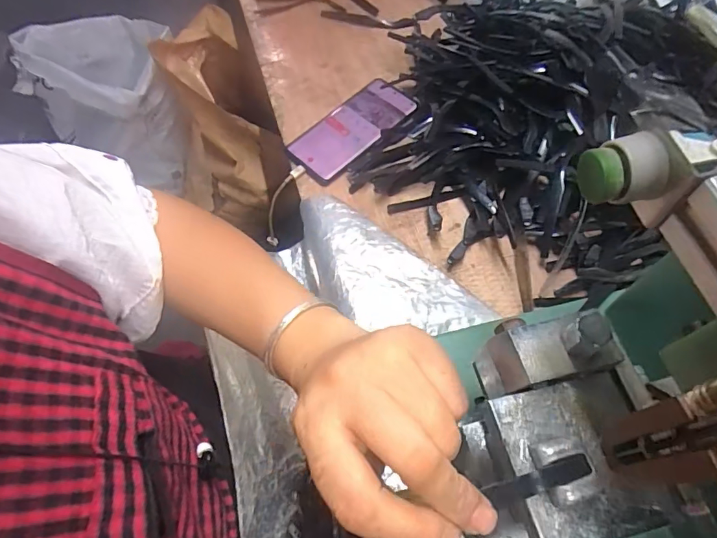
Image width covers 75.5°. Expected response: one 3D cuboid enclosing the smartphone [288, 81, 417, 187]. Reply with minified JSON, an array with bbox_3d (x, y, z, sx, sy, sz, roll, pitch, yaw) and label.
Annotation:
[{"bbox_3d":[-0.008,-0.179,0.583,0.165,0.014,0.075,-40,66,-19],"label":"smartphone"}]

